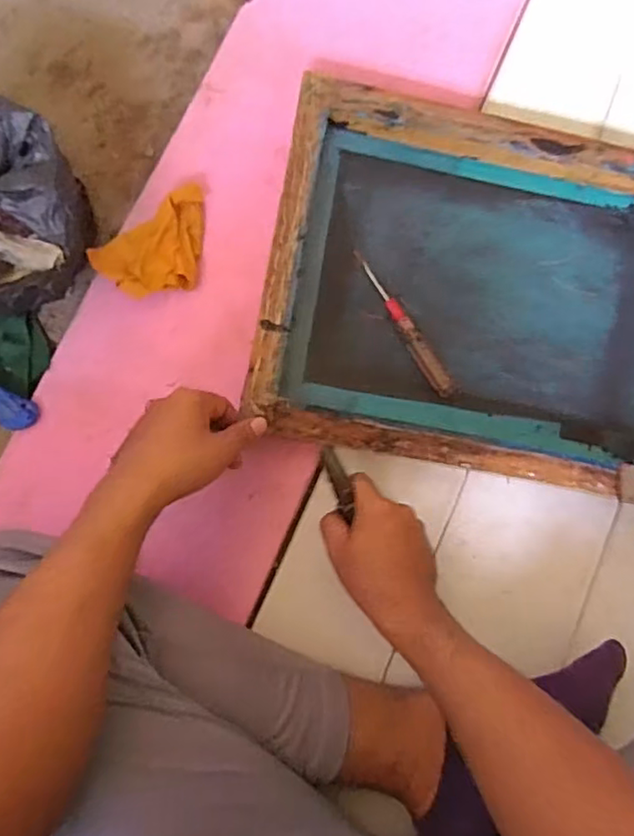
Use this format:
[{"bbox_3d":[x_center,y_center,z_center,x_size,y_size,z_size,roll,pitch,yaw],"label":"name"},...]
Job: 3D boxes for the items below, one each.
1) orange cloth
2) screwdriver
[{"bbox_3d":[-0.147,-0.163,0.604,0.122,0.021,0.077,-37,88,-7],"label":"orange cloth"},{"bbox_3d":[0.086,-0.093,0.616,0.023,0.024,0.168,-36,88,-7],"label":"screwdriver"}]

